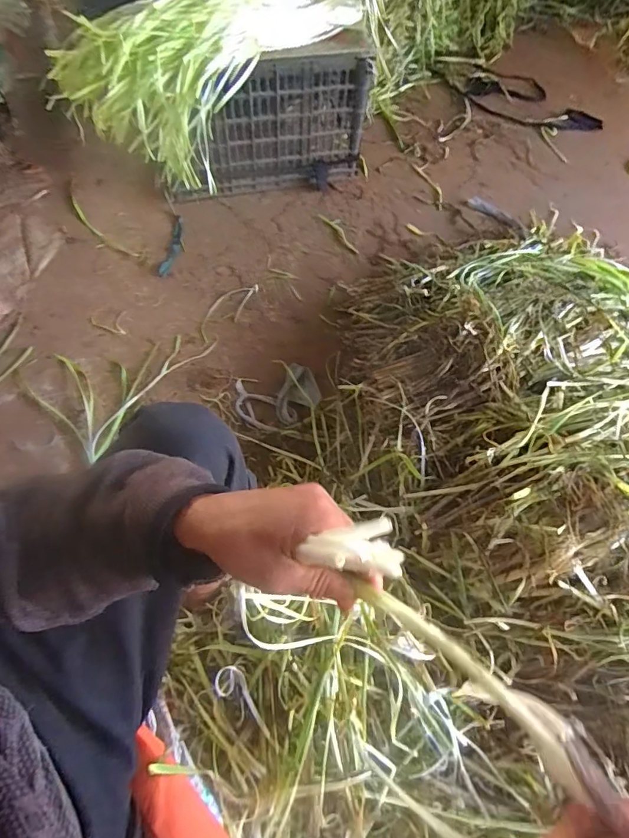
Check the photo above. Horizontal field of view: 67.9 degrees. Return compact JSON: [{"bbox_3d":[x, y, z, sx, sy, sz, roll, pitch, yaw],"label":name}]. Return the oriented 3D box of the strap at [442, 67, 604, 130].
[{"bbox_3d":[0.626,-0.979,1.436,0.270,0.033,0.434,-26,69,-15],"label":"strap"}]

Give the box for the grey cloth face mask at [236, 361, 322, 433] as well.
[{"bbox_3d":[-0.069,-0.039,0.935,0.169,0.021,0.125,-18,67,-12],"label":"grey cloth face mask"}]

